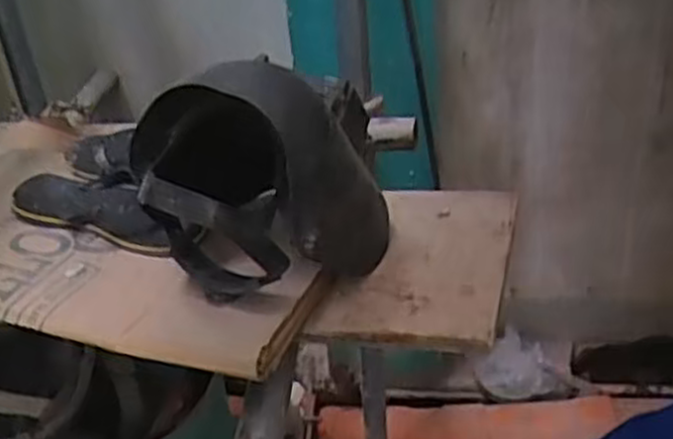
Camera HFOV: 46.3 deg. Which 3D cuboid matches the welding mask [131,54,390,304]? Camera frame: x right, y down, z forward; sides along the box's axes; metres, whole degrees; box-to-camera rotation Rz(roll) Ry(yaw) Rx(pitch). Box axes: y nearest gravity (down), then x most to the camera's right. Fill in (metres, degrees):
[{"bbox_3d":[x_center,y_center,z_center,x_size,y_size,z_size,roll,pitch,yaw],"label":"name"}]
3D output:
[{"bbox_3d":[-0.067,-0.027,0.782,0.243,0.232,0.166,-10,34,-7],"label":"welding mask"}]

